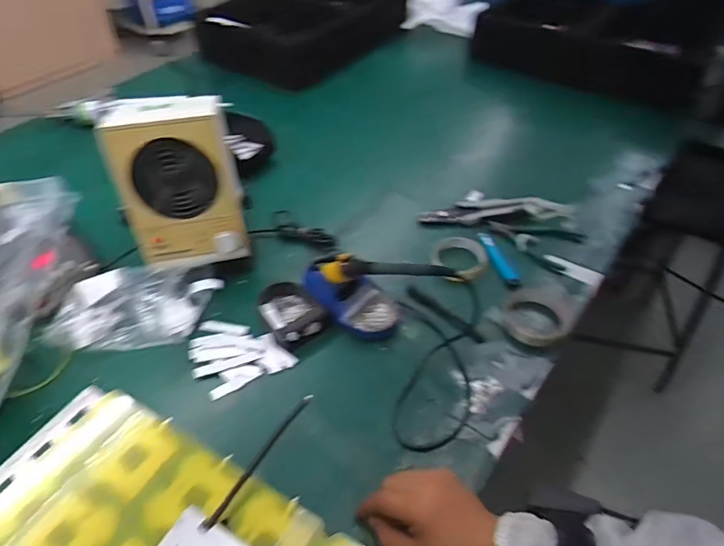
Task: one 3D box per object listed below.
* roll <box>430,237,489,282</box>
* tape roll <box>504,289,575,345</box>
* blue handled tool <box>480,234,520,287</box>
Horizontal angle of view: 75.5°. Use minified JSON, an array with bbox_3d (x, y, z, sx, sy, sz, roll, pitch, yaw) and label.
[{"bbox_3d":[0.160,-0.024,0.765,0.091,0.027,0.083,0,47,0],"label":"roll"},{"bbox_3d":[0.258,0.061,0.682,0.091,0.028,0.107,21,50,18],"label":"tape roll"},{"bbox_3d":[0.224,-0.023,0.758,0.023,0.016,0.113,-12,48,-11],"label":"blue handled tool"}]

